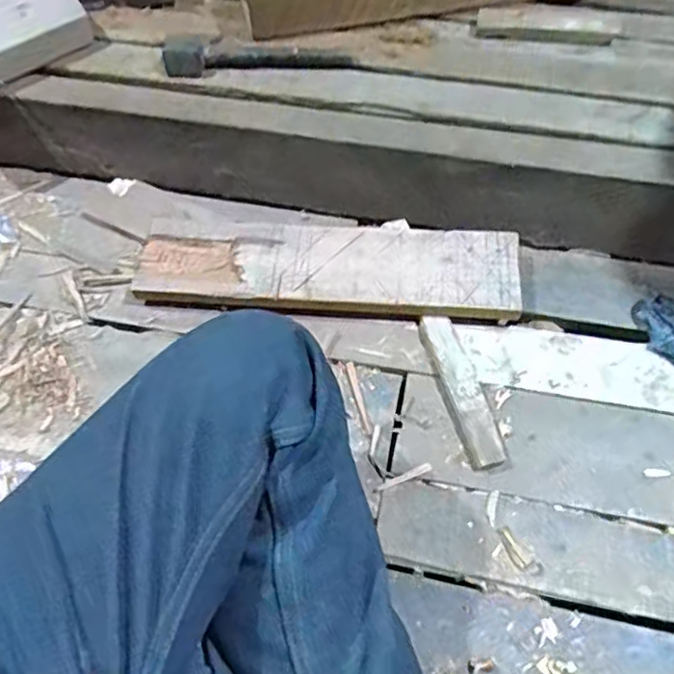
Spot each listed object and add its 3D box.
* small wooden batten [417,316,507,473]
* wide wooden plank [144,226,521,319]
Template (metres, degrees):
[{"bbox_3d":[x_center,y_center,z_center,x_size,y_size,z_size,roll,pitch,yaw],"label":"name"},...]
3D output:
[{"bbox_3d":[0.143,0.059,0.700,0.043,0.025,0.187,-13,58,-8],"label":"small wooden batten"},{"bbox_3d":[-0.015,-0.085,0.765,0.470,0.034,0.120,1,60,6],"label":"wide wooden plank"}]

